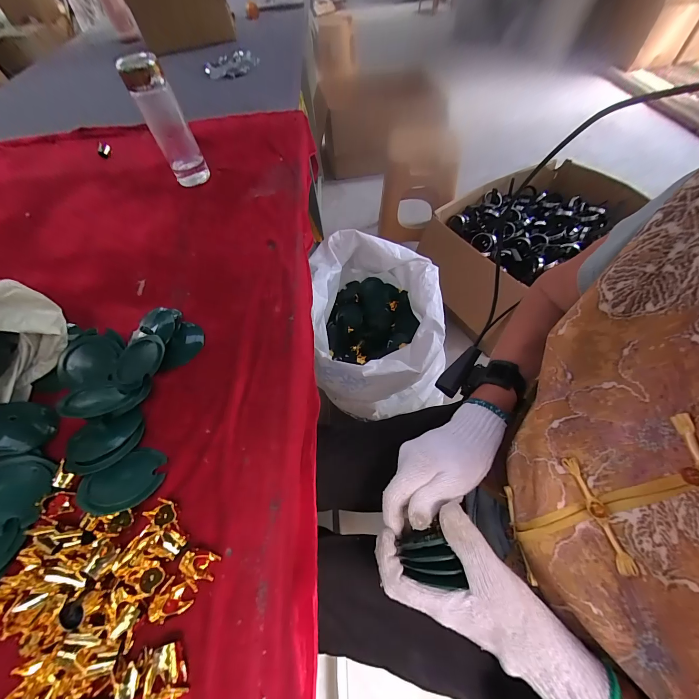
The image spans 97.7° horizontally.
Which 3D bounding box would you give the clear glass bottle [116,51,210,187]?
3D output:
[{"bbox_3d":[-0.342,-0.425,0.581,0.072,0.196,0.059,-28,60,-13],"label":"clear glass bottle"}]

